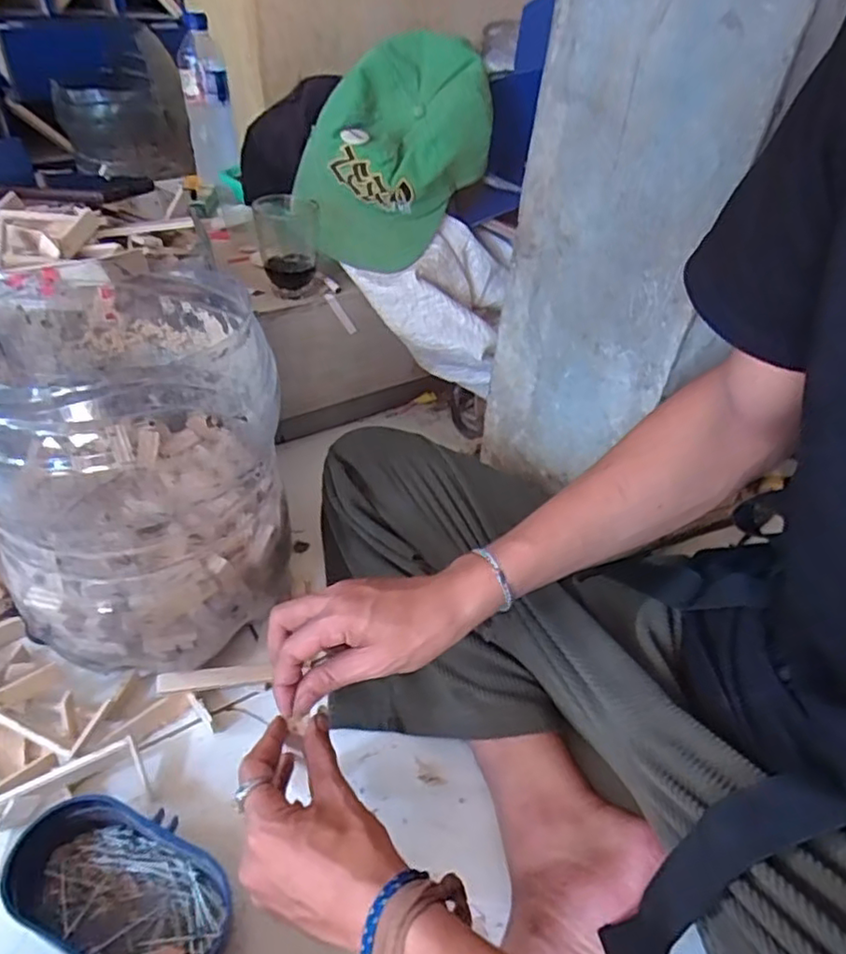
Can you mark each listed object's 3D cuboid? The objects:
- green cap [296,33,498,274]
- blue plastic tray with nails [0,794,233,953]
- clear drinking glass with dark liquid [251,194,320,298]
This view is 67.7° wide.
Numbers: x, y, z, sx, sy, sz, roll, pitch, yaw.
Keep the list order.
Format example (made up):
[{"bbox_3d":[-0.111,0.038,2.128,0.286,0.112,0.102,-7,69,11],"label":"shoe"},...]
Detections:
[{"bbox_3d":[-0.038,-0.361,0.721,0.222,0.214,0.112,-10,42,-17],"label":"green cap"},{"bbox_3d":[-0.209,0.283,0.434,0.159,0.044,0.086,15,41,11],"label":"blue plastic tray with nails"},{"bbox_3d":[-0.153,-0.265,0.723,0.069,0.093,0.067,-3,41,-9],"label":"clear drinking glass with dark liquid"}]

